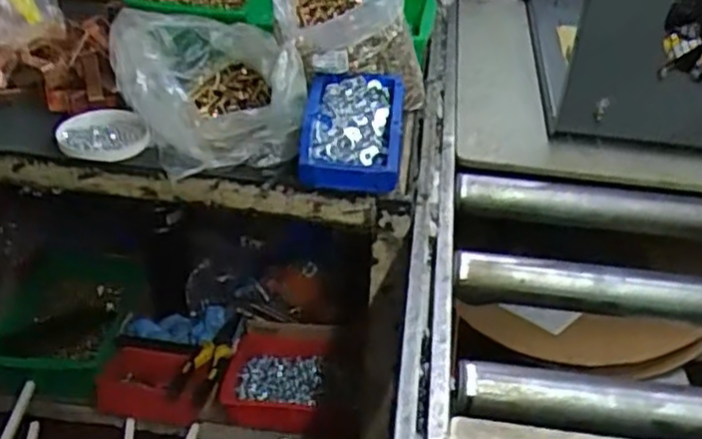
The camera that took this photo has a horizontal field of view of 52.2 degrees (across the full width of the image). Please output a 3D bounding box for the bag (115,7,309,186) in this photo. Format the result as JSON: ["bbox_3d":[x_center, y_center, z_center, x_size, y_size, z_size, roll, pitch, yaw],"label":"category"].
[{"bbox_3d":[-0.159,-0.148,0.783,0.168,0.095,0.225,-13,39,-21],"label":"bag"}]

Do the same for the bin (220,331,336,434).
[{"bbox_3d":[-0.094,0.229,1.003,0.164,0.067,0.138,5,36,2],"label":"bin"}]

